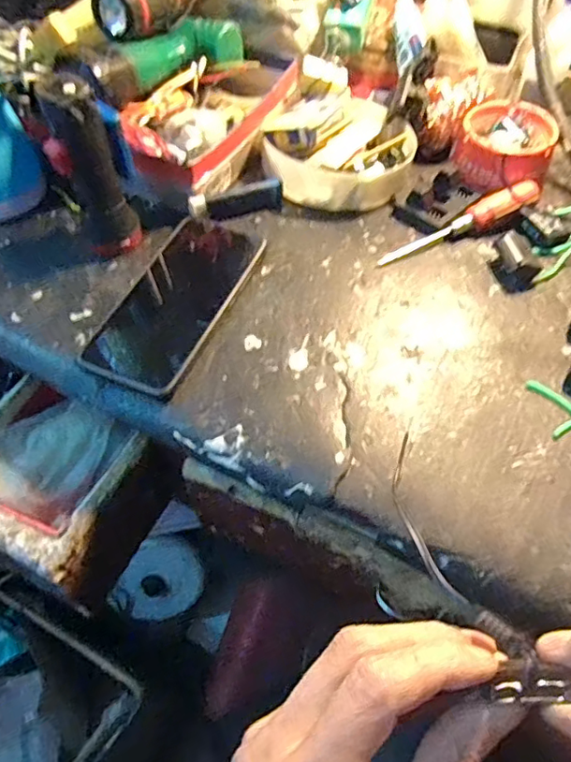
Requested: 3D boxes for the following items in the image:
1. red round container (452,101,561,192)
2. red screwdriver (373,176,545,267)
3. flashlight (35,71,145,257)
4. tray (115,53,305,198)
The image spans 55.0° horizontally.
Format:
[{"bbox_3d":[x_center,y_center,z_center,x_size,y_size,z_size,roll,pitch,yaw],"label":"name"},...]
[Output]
[{"bbox_3d":[0.194,-0.208,0.485,0.077,0.035,0.080,0,57,0],"label":"red round container"},{"bbox_3d":[0.143,-0.130,0.448,0.149,0.020,0.022,-24,60,-14],"label":"red screwdriver"},{"bbox_3d":[-0.140,-0.152,0.407,0.039,0.133,0.034,-15,58,-9],"label":"flashlight"},{"bbox_3d":[-0.063,-0.248,0.489,0.090,0.037,0.202,24,60,15],"label":"tray"}]

